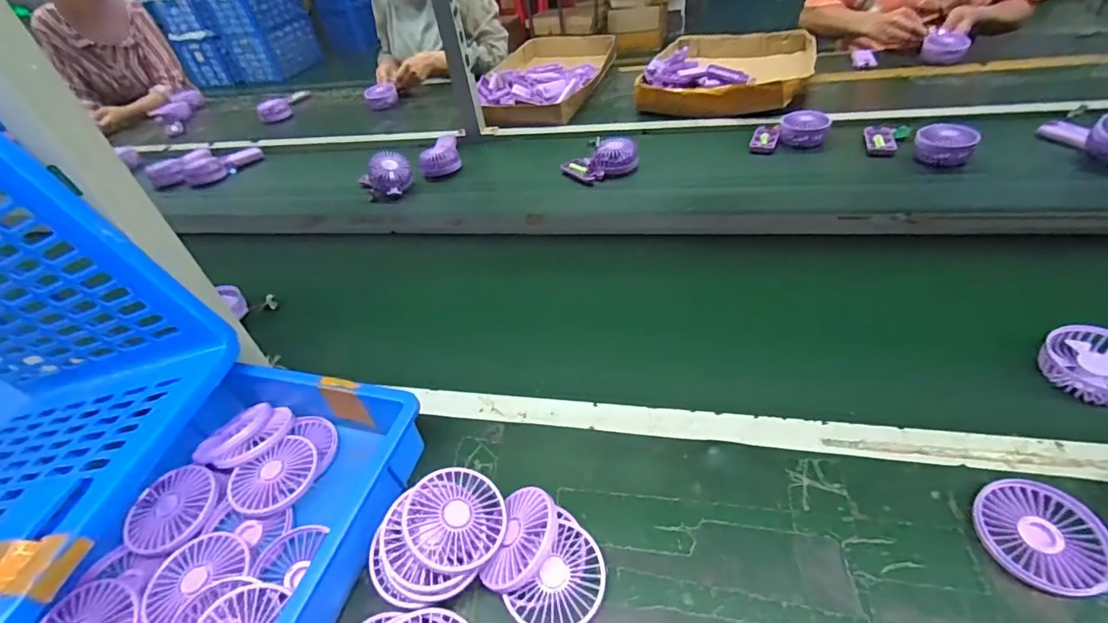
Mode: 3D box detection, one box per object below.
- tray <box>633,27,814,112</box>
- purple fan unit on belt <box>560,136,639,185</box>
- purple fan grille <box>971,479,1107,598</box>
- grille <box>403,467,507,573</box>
[{"bbox_3d":[0.417,-0.585,1.204,0.358,0.069,0.404,13,47,23],"label":"tray"},{"bbox_3d":[0.096,-0.297,0.973,0.132,0.054,0.075,-12,42,-2],"label":"purple fan unit on belt"},{"bbox_3d":[0.394,0.181,0.406,0.088,0.019,0.083,-5,43,5],"label":"purple fan grille"},{"bbox_3d":[-0.085,0.178,0.436,0.084,0.010,0.083,13,49,-11],"label":"grille"}]

